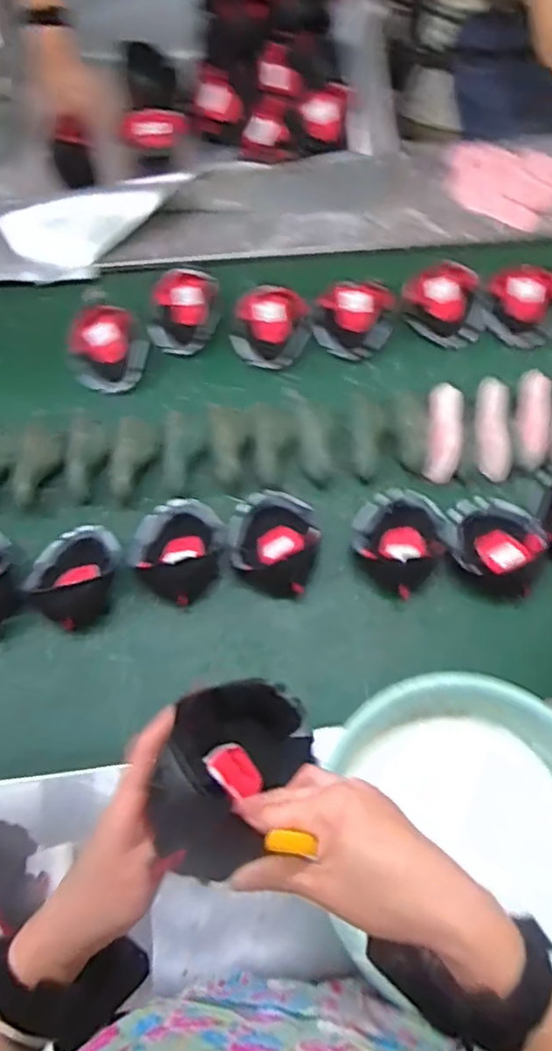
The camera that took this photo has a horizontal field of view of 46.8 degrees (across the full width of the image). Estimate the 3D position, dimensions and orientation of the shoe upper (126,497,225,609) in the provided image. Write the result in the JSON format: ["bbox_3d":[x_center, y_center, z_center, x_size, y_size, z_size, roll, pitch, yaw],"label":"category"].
[{"bbox_3d":[-0.127,0.031,0.854,0.118,0.066,0.144,8,68,1],"label":"shoe upper"}]

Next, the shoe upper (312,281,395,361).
[{"bbox_3d":[0.123,-0.329,1.012,0.118,0.040,0.124,10,68,2],"label":"shoe upper"}]

